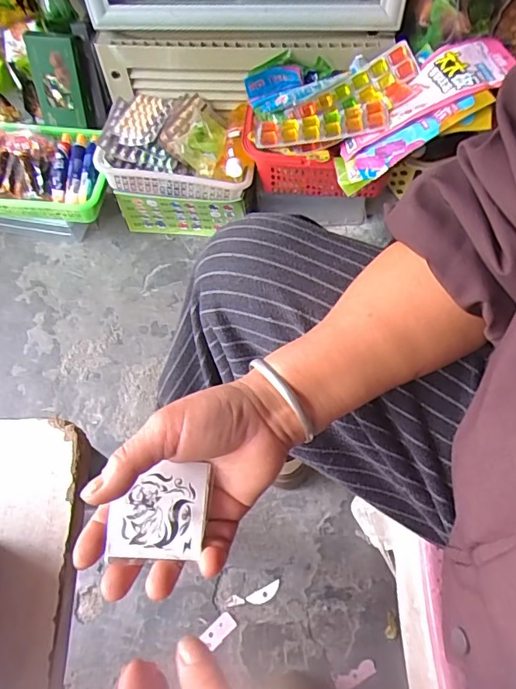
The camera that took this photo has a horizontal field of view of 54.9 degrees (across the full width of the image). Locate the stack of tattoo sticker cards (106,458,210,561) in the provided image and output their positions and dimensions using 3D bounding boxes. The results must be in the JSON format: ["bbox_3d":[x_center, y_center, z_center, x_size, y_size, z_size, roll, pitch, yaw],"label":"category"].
[{"bbox_3d":[-0.059,0.100,0.300,0.054,0.011,0.052,1,64,3],"label":"stack of tattoo sticker cards"}]

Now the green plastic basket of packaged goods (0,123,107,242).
[{"bbox_3d":[-0.410,-0.305,0.961,0.277,0.154,0.188,0,64,2],"label":"green plastic basket of packaged goods"}]

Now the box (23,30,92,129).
[{"bbox_3d":[-0.365,-0.486,0.911,0.097,0.164,0.044,10,53,1],"label":"box"}]

